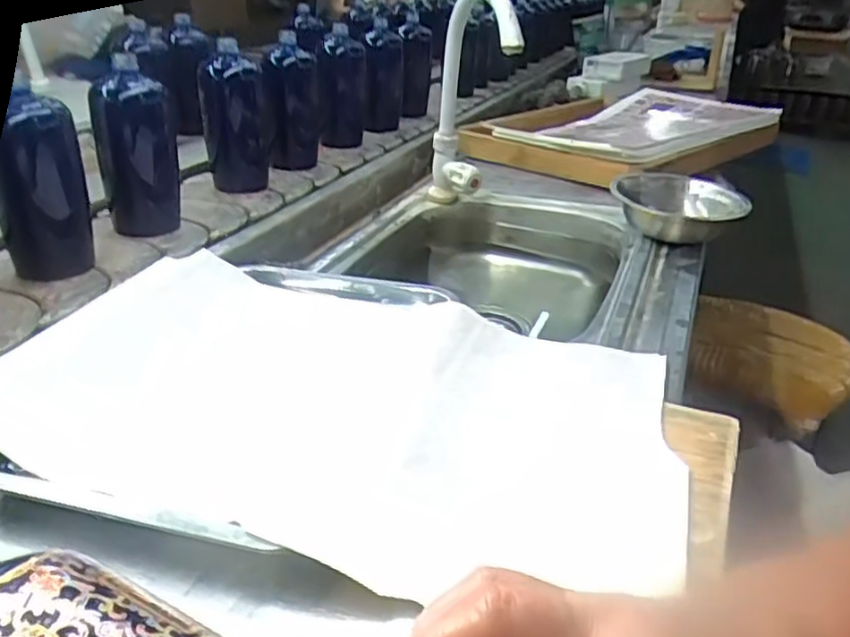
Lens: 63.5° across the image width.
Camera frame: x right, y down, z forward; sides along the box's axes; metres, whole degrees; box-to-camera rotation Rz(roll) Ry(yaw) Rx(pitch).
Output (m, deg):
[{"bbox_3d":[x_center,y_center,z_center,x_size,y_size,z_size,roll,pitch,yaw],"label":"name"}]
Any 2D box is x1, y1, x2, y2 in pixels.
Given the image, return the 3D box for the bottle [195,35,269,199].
[{"bbox_3d":[-0.267,-0.288,0.967,0.086,0.186,0.099,-5,29,-13],"label":"bottle"}]

